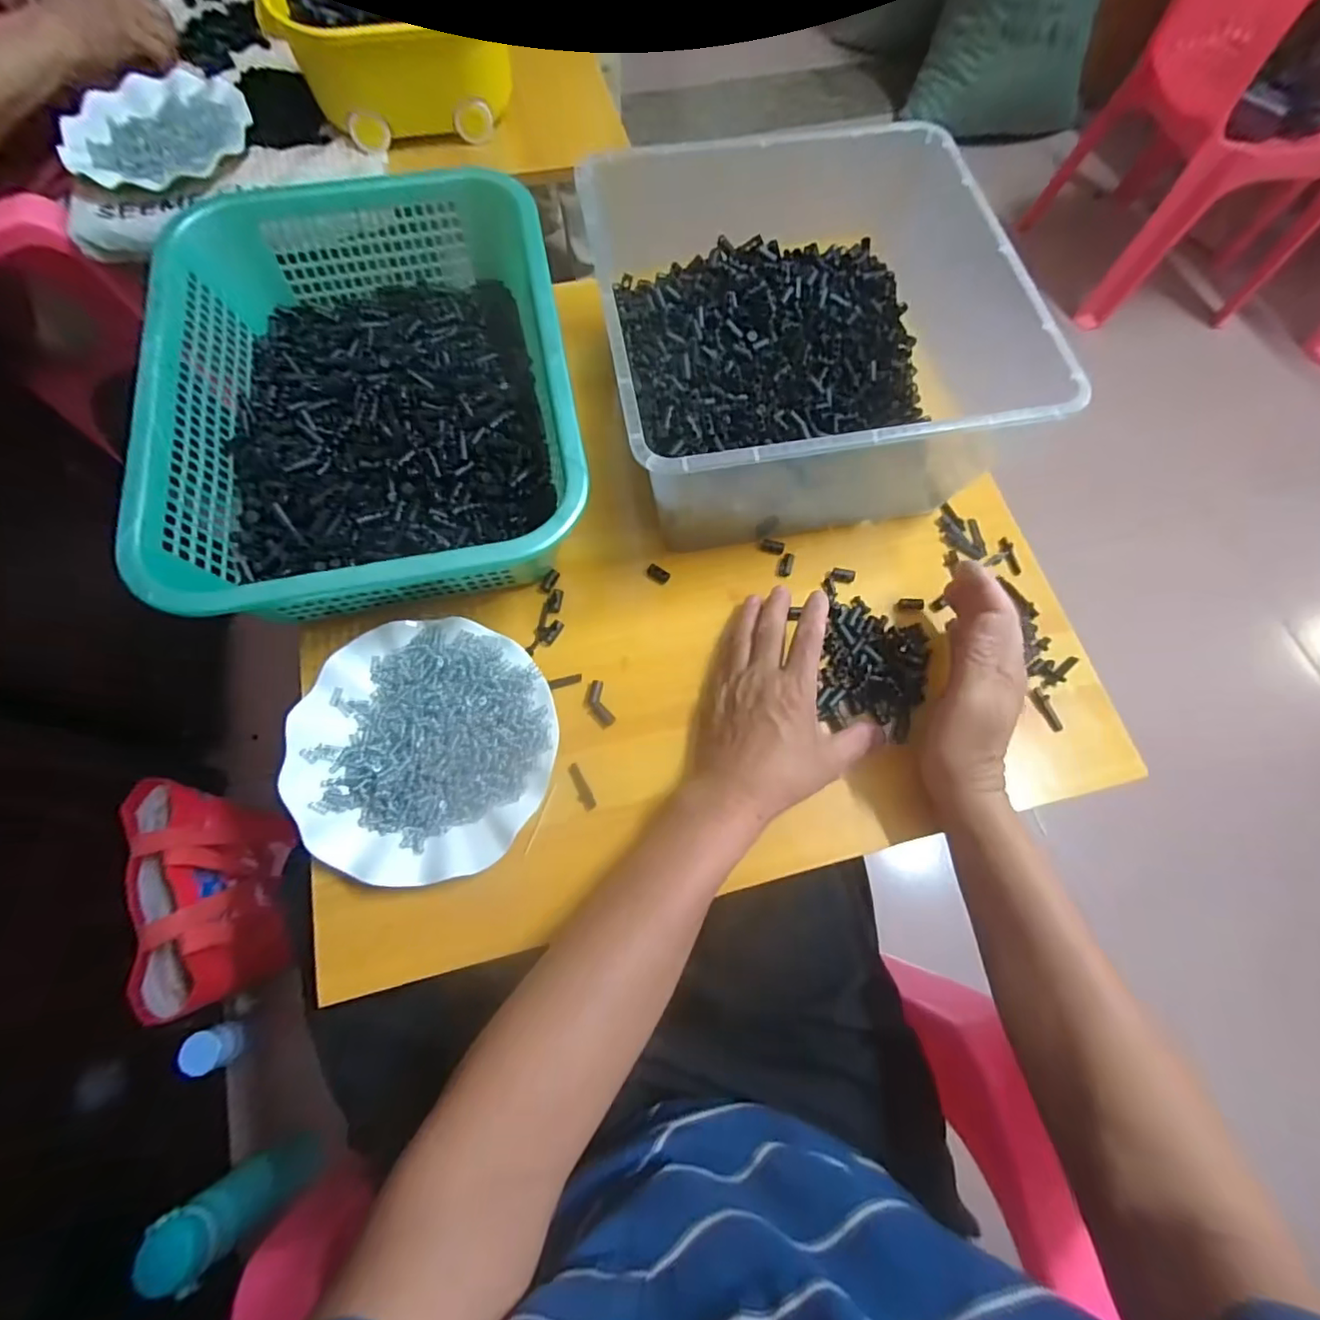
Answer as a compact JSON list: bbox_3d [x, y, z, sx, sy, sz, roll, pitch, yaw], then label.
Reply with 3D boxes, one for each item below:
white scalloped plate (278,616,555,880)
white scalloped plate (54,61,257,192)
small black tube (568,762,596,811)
[{"bbox_3d":[-0.166,0.061,0.422,0.177,0.030,0.178,1,69,-2],"label":"white scalloped plate"},{"bbox_3d":[-0.544,-0.571,0.643,0.183,0.019,0.189,1,69,-2],"label":"white scalloped plate"},{"bbox_3d":[-0.057,0.092,0.428,0.011,0.005,0.035,-27,73,-12],"label":"small black tube"}]

